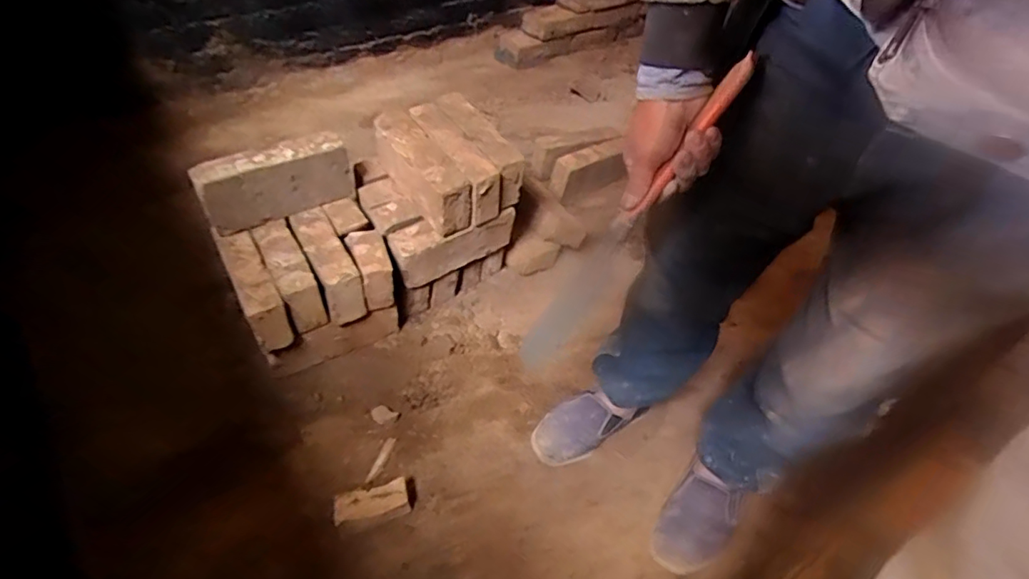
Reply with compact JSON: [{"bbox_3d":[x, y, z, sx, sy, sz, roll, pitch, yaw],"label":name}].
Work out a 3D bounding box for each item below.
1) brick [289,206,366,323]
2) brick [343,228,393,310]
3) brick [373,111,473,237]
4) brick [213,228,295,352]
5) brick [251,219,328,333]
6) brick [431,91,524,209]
[{"bbox_3d":[-0.332,-0.048,0.967,0.062,0.104,0.202,-23,56,-23],"label":"brick"},{"bbox_3d":[-0.252,-0.037,0.966,0.060,0.102,0.105,-16,54,-19],"label":"brick"},{"bbox_3d":[-0.169,-0.211,0.973,0.065,0.112,0.254,-26,58,-25],"label":"brick"},{"bbox_3d":[-0.437,-0.013,0.907,0.055,0.080,0.221,-24,57,-24],"label":"brick"},{"bbox_3d":[-0.385,-0.028,0.936,0.060,0.093,0.187,-23,57,-23],"label":"brick"},{"bbox_3d":[-0.068,-0.263,1.014,0.061,0.106,0.229,-27,58,-26],"label":"brick"}]

